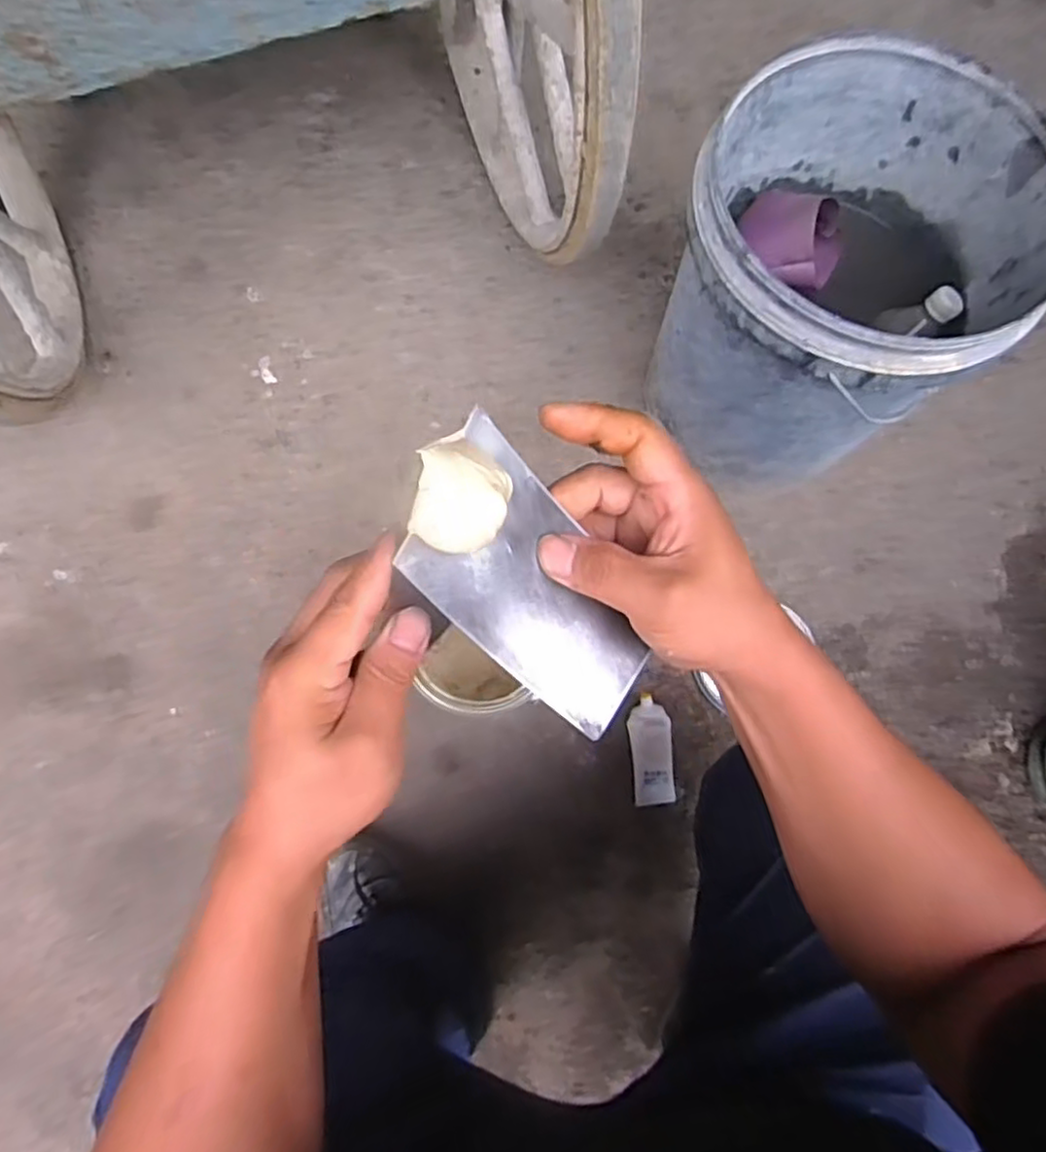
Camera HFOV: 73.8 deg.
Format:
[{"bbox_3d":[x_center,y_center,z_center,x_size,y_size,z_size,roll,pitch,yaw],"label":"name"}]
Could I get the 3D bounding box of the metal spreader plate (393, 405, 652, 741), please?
[{"bbox_3d":[0.007,0.005,0.301,0.131,0.010,0.073,45,68,-22],"label":"metal spreader plate"}]

